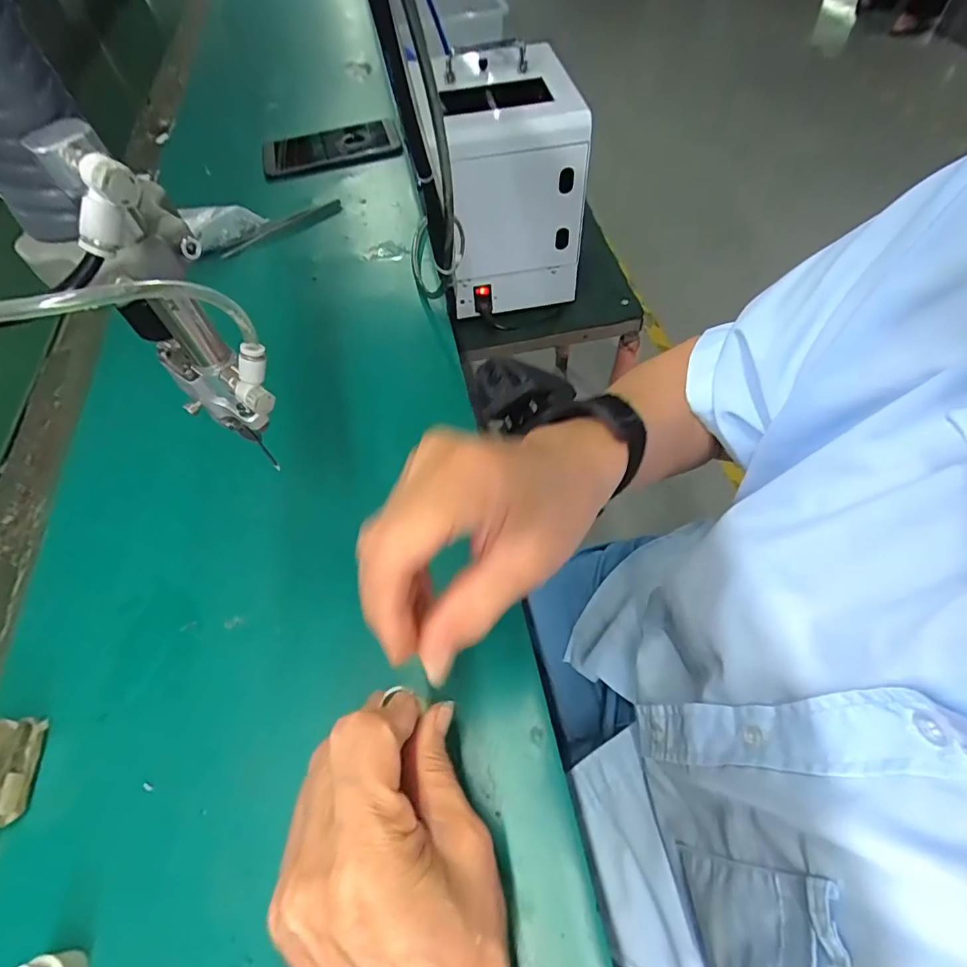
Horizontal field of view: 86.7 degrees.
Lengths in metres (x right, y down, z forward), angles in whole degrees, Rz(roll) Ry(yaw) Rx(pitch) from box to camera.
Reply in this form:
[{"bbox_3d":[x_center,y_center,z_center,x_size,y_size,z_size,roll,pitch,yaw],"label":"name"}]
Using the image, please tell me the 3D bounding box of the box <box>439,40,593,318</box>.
[{"bbox_3d":[0.036,-0.443,0.777,0.184,0.269,0.220,-11,56,-2],"label":"box"}]

